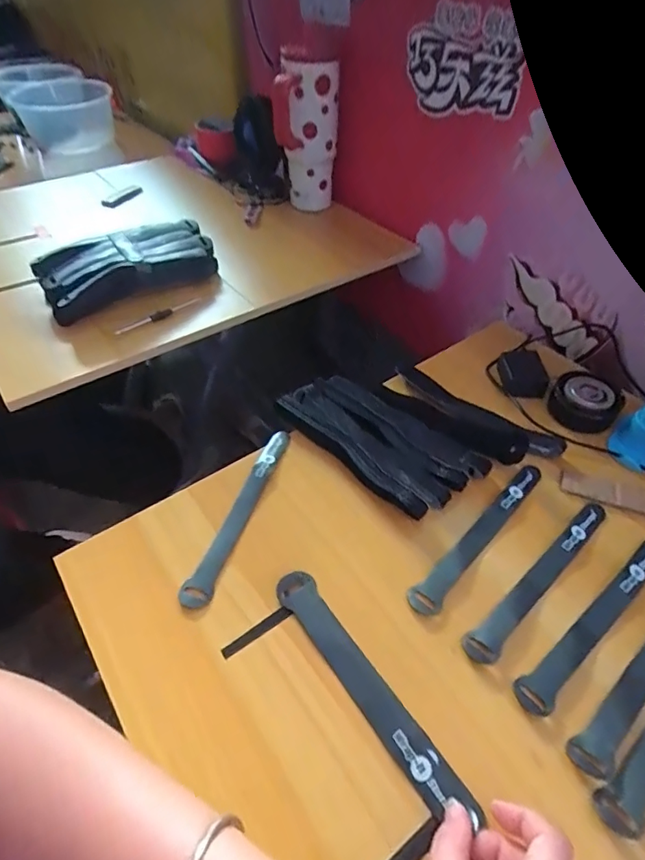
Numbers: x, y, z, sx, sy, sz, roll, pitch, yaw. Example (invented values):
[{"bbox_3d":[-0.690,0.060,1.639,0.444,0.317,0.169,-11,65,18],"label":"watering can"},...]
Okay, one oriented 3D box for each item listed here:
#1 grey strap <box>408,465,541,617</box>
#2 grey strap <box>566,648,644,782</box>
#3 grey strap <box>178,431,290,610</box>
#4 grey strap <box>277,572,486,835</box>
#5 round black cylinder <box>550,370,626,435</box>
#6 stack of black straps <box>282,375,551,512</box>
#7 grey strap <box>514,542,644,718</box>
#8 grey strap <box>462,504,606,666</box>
[{"bbox_3d":[0.147,0.092,0.440,0.024,0.009,0.209,34,56,28],"label":"grey strap"},{"bbox_3d":[0.248,0.174,0.358,0.208,0.005,0.023,-31,54,-26],"label":"grey strap"},{"bbox_3d":[-0.073,0.070,0.437,0.023,0.009,0.195,13,48,12],"label":"grey strap"},{"bbox_3d":[0.030,0.181,0.342,0.027,0.011,0.192,-25,50,-28],"label":"grey strap"},{"bbox_3d":[0.300,-0.035,0.546,0.072,0.030,0.061,9,48,9],"label":"round black cylinder"},{"bbox_3d":[0.055,0.002,0.488,0.109,0.017,0.200,-35,56,-28],"label":"stack of black straps"},{"bbox_3d":[0.225,0.149,0.383,0.209,0.006,0.024,-30,53,-25],"label":"grey strap"},{"bbox_3d":[0.192,0.122,0.408,0.210,0.004,0.024,-32,55,-26],"label":"grey strap"}]

